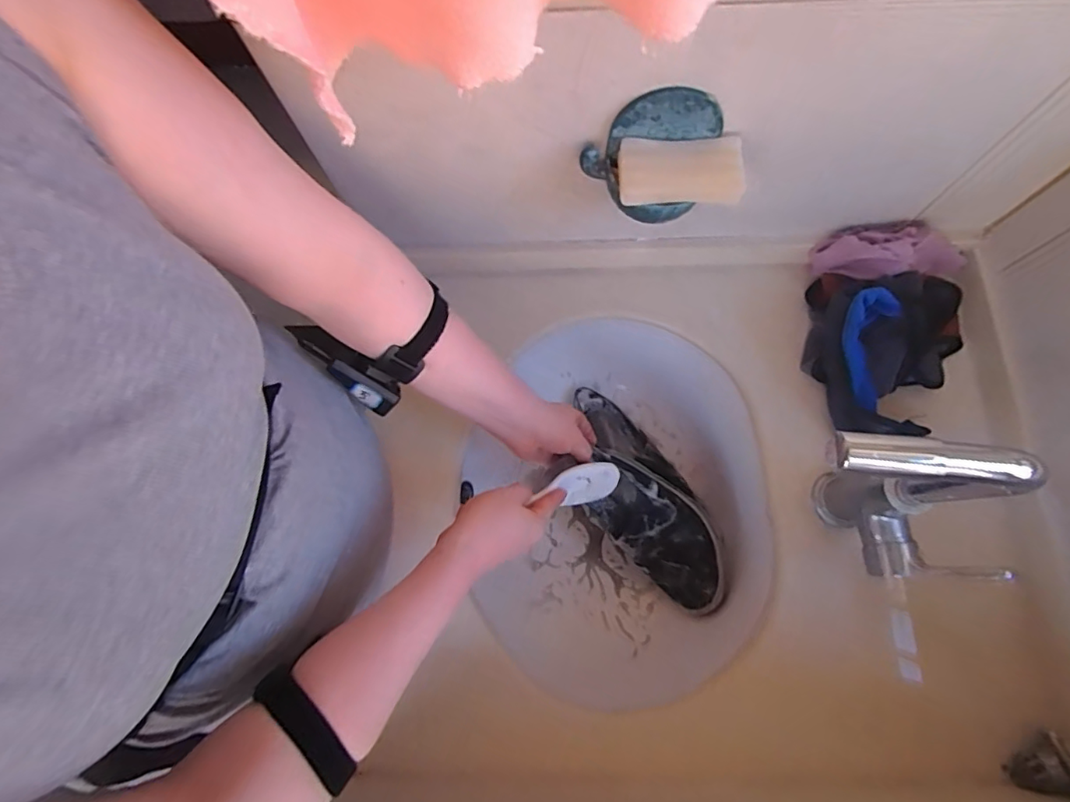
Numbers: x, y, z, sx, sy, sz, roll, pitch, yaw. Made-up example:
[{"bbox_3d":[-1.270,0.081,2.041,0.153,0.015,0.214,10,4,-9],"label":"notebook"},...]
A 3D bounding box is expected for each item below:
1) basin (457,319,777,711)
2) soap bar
[{"bbox_3d":[0.101,0.128,0.663,0.336,0.147,0.430,-12,75,-1],"label":"basin"},{"bbox_3d":[0.120,-0.192,0.443,0.100,0.020,0.053,-1,75,2],"label":"soap bar"}]

